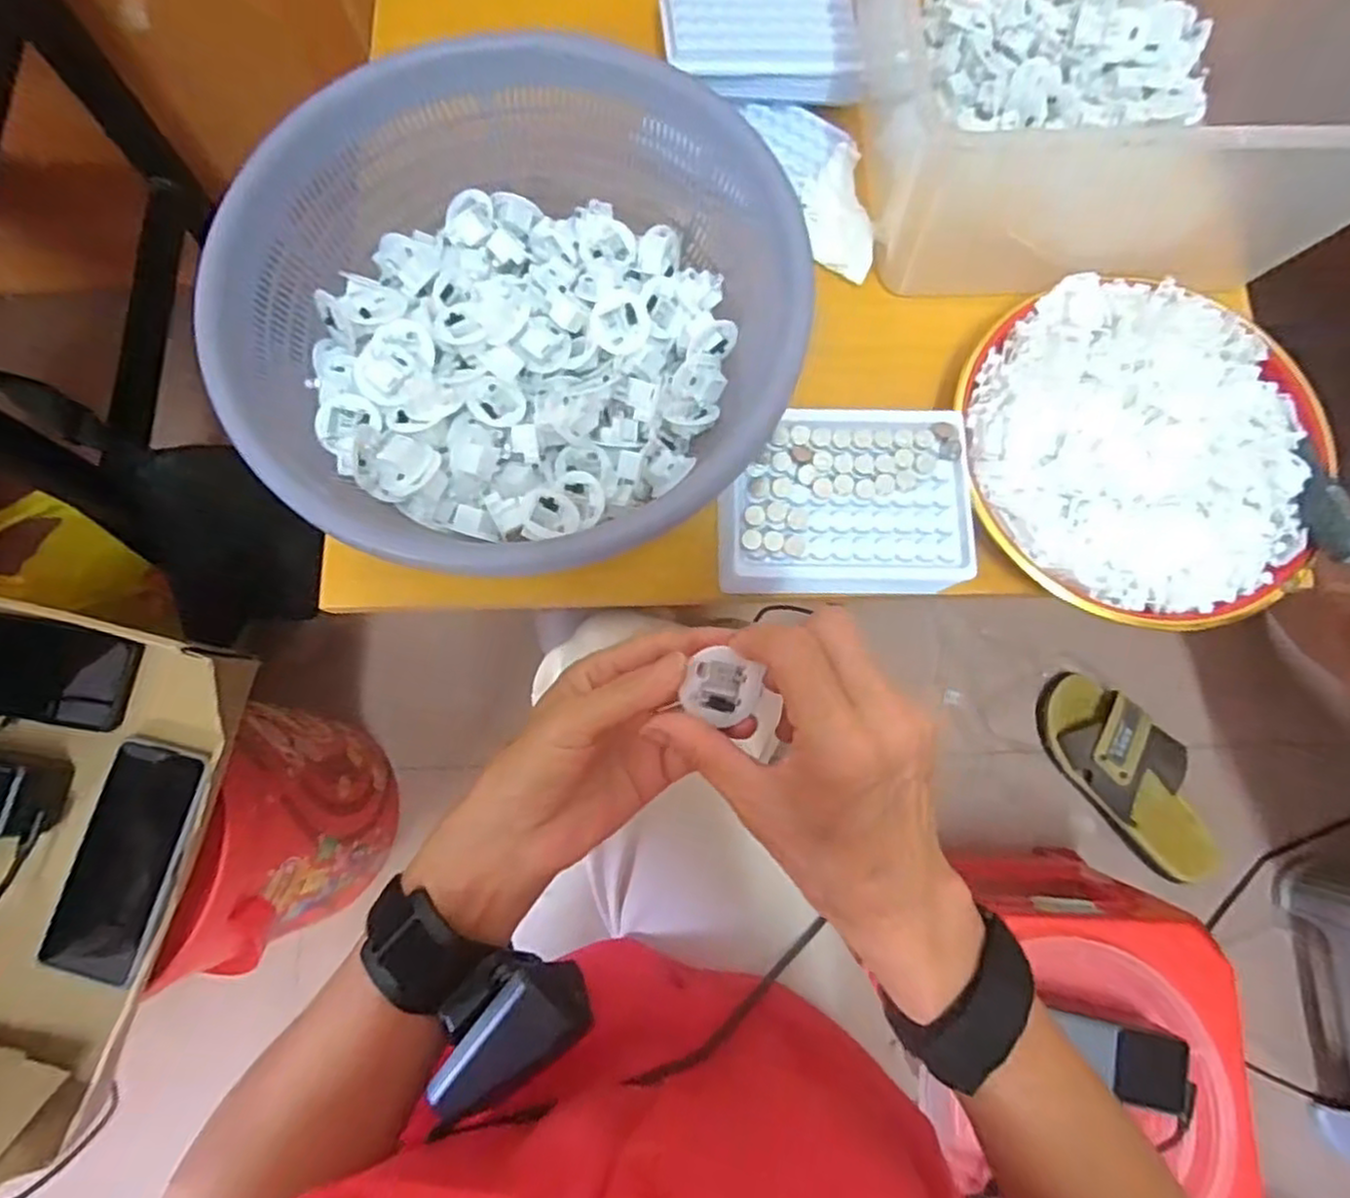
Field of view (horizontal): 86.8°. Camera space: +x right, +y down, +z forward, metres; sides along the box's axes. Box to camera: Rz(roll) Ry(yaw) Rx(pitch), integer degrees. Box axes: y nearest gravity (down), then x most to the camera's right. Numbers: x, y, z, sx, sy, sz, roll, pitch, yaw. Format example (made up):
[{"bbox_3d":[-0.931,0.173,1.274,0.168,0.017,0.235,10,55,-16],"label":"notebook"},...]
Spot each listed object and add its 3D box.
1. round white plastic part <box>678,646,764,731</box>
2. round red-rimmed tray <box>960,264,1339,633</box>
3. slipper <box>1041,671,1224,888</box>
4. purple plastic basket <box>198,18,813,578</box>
[{"bbox_3d":[0.020,0.037,0.291,0.029,0.013,0.029,27,79,6],"label":"round white plastic part"},{"bbox_3d":[0.276,-0.094,0.421,0.206,0.030,0.204,16,78,3],"label":"round red-rimmed tray"},{"bbox_3d":[0.563,0.216,0.868,0.120,0.061,0.279,-36,80,-7],"label":"slipper"},{"bbox_3d":[-0.076,-0.156,0.390,0.294,0.085,0.287,6,78,1],"label":"purple plastic basket"}]

